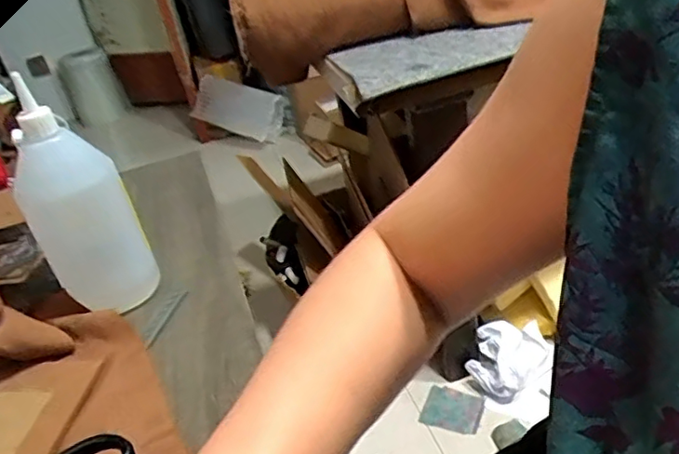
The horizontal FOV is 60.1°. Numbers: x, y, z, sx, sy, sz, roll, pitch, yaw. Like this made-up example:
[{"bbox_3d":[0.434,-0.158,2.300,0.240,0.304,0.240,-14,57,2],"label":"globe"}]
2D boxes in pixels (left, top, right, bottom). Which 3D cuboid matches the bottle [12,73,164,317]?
[{"bbox_3d":[-0.205,-0.014,0.467,0.081,0.172,0.081,-17,33,-20],"label":"bottle"}]

